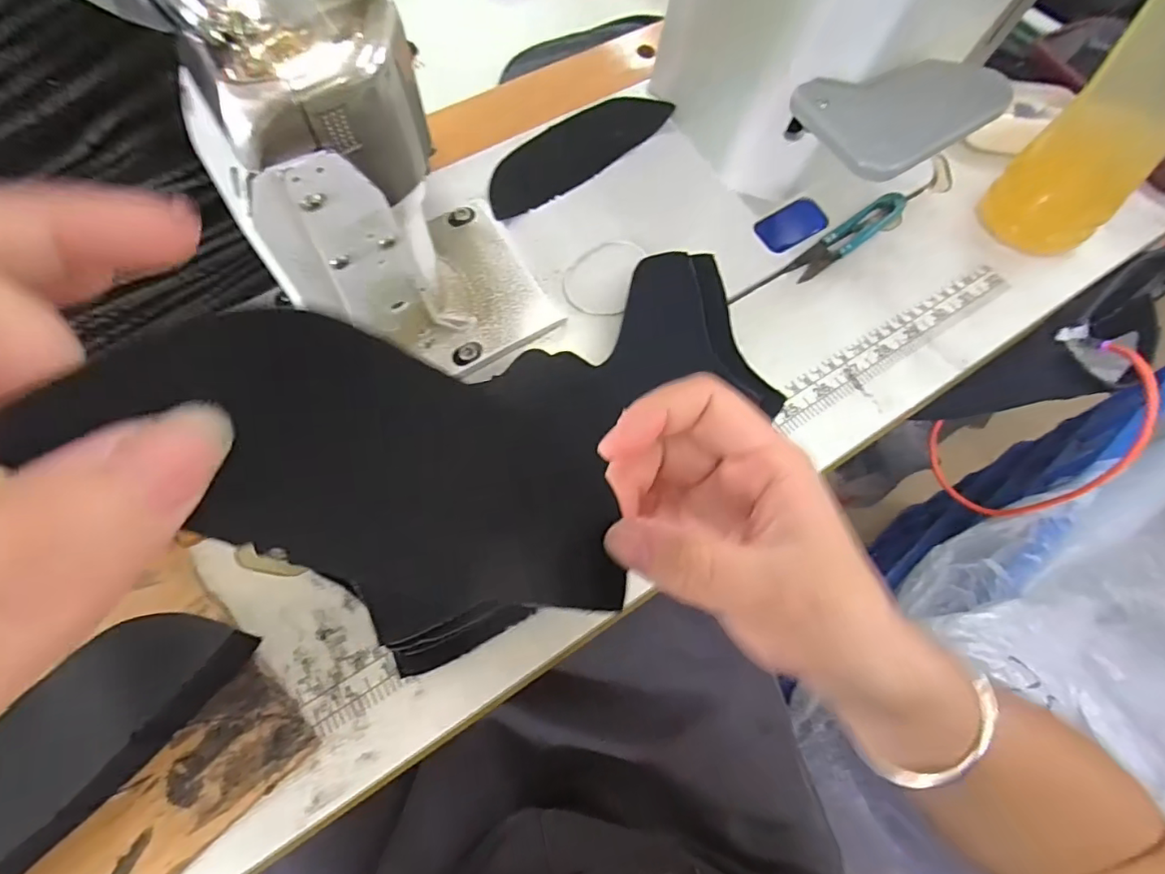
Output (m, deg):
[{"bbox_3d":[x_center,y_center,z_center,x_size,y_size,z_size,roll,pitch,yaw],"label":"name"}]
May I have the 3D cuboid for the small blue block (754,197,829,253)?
[{"bbox_3d":[0.144,-0.146,0.380,0.055,0.004,0.029,-32,69,-14],"label":"small blue block"}]

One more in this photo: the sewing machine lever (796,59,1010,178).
[{"bbox_3d":[0.172,-0.181,0.295,0.101,0.021,0.068,-31,69,-14],"label":"sewing machine lever"}]

